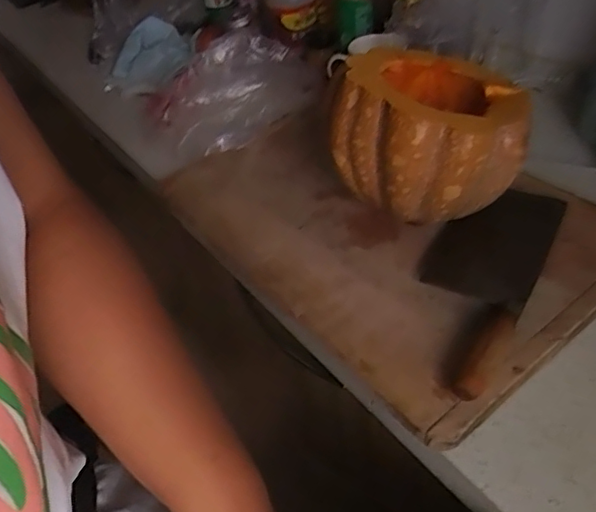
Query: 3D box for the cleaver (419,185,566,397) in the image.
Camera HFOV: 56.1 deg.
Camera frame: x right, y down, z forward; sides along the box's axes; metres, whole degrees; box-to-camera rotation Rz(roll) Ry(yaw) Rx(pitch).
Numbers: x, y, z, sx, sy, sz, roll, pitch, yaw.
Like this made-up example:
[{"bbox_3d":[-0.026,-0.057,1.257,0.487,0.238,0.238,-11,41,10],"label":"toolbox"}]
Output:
[{"bbox_3d":[0.181,0.007,0.550,0.103,0.032,0.296,20,51,24],"label":"cleaver"}]

